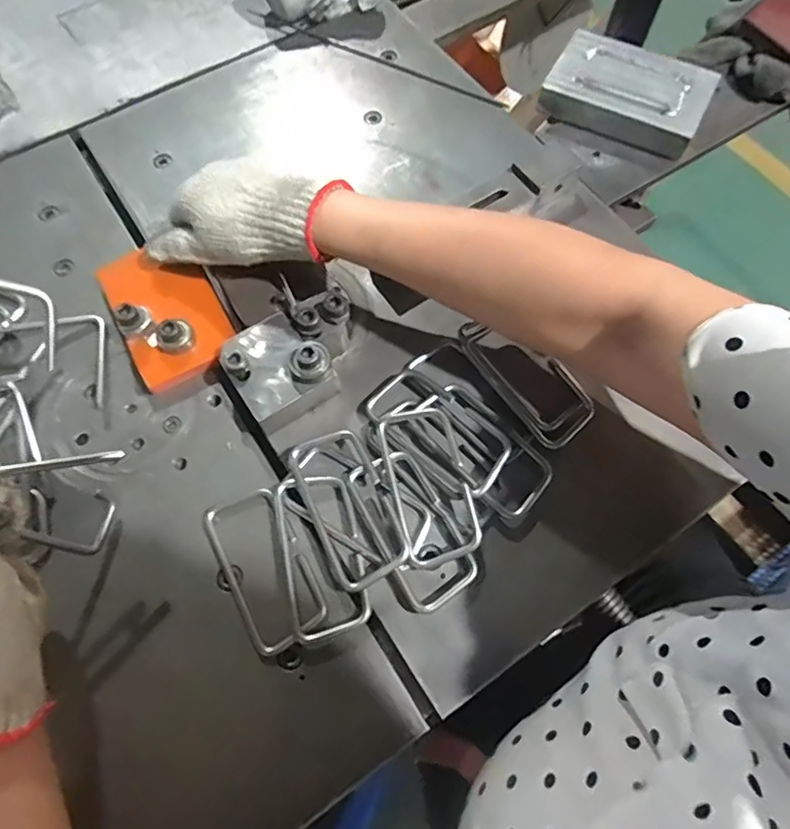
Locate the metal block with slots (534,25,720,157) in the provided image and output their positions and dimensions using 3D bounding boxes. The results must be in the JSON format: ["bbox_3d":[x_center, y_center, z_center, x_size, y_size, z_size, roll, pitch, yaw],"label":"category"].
[{"bbox_3d":[0.218,-0.304,0.498,0.140,0.032,0.098,26,69,12],"label":"metal block with slots"}]

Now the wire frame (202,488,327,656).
[{"bbox_3d":[-0.087,0.100,0.353,0.051,0.009,0.104,-28,69,-10],"label":"wire frame"}]

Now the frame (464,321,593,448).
[{"bbox_3d":[0.095,-0.029,0.395,0.053,0.023,0.113,-38,77,-12],"label":"frame"}]

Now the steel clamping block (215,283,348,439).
[{"bbox_3d":[-0.069,-0.045,0.391,0.104,0.044,0.071,-33,69,-12],"label":"steel clamping block"}]

